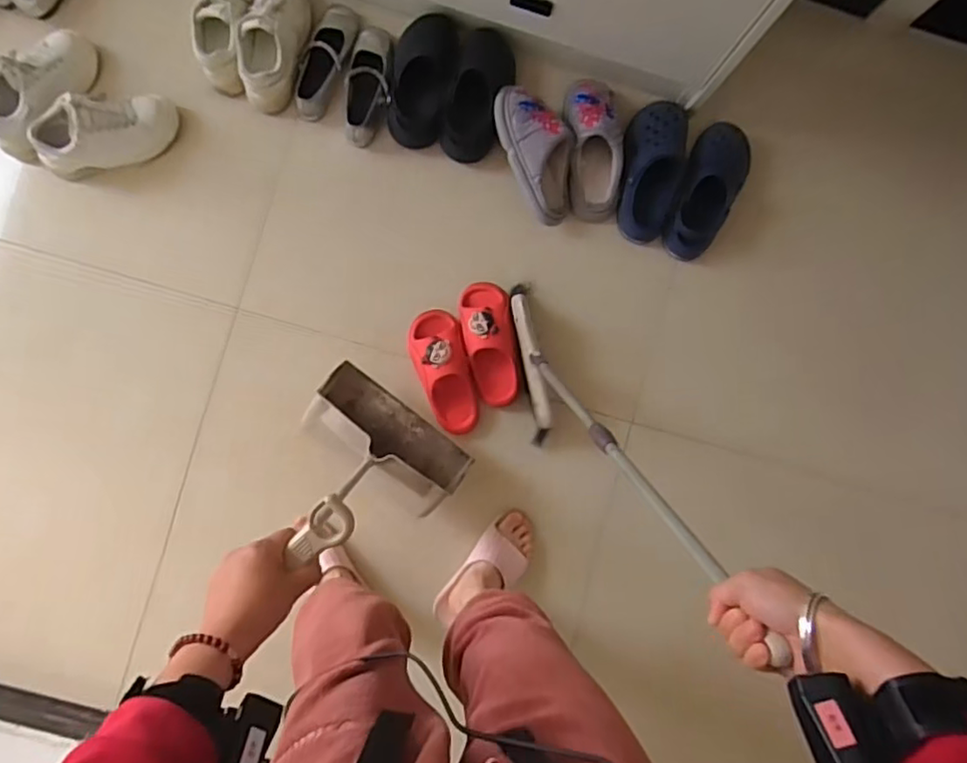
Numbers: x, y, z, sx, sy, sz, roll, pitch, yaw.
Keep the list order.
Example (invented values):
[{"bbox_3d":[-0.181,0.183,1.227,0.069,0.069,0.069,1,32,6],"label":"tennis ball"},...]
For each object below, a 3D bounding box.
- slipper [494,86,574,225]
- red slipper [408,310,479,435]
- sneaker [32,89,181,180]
[{"bbox_3d":[0.114,-0.445,1.237,0.135,0.063,0.269,-26,107,-6],"label":"slipper"},{"bbox_3d":[-0.076,-0.017,1.220,0.100,0.087,0.243,-14,91,-6],"label":"red slipper"},{"bbox_3d":[-0.711,-0.464,1.182,0.261,0.130,0.108,-19,85,-7],"label":"sneaker"}]

